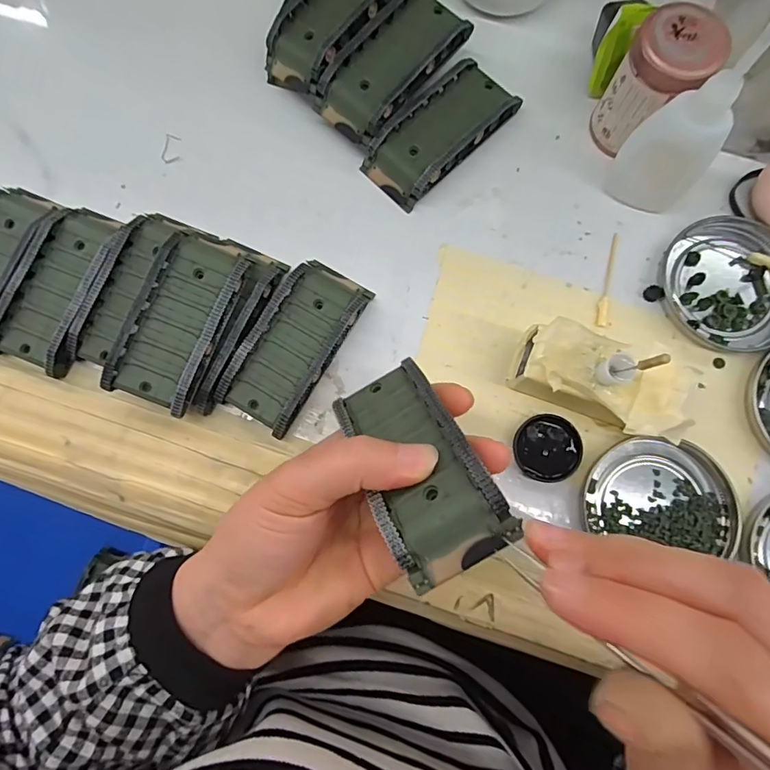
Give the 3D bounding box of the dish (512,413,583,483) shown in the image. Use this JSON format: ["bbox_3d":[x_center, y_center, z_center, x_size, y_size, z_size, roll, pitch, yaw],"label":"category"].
[{"bbox_3d":[0.089,0.035,0.265,0.036,0.007,0.035,0,79,0],"label":"dish"}]

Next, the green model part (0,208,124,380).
[{"bbox_3d":[-0.187,-0.059,0.278,0.043,0.017,0.097,20,80,4],"label":"green model part"}]

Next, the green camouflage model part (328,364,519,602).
[{"bbox_3d":[0.011,0.027,0.195,0.041,0.021,0.095,-25,45,-3],"label":"green camouflage model part"}]

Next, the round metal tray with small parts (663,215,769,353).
[{"bbox_3d":[0.200,-0.059,0.279,0.072,0.009,0.077,-38,81,-7],"label":"round metal tray with small parts"}]

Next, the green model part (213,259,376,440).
[{"bbox_3d":[-0.049,-0.024,0.272,0.045,0.020,0.096,30,80,6],"label":"green model part"}]

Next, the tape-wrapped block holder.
[{"bbox_3d":[0.109,-0.001,0.253,0.086,0.044,0.041,18,79,4],"label":"tape-wrapped block holder"}]

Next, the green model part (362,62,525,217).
[{"bbox_3d":[0.034,-0.154,0.295,0.095,0.020,0.043,-43,82,-8],"label":"green model part"}]

